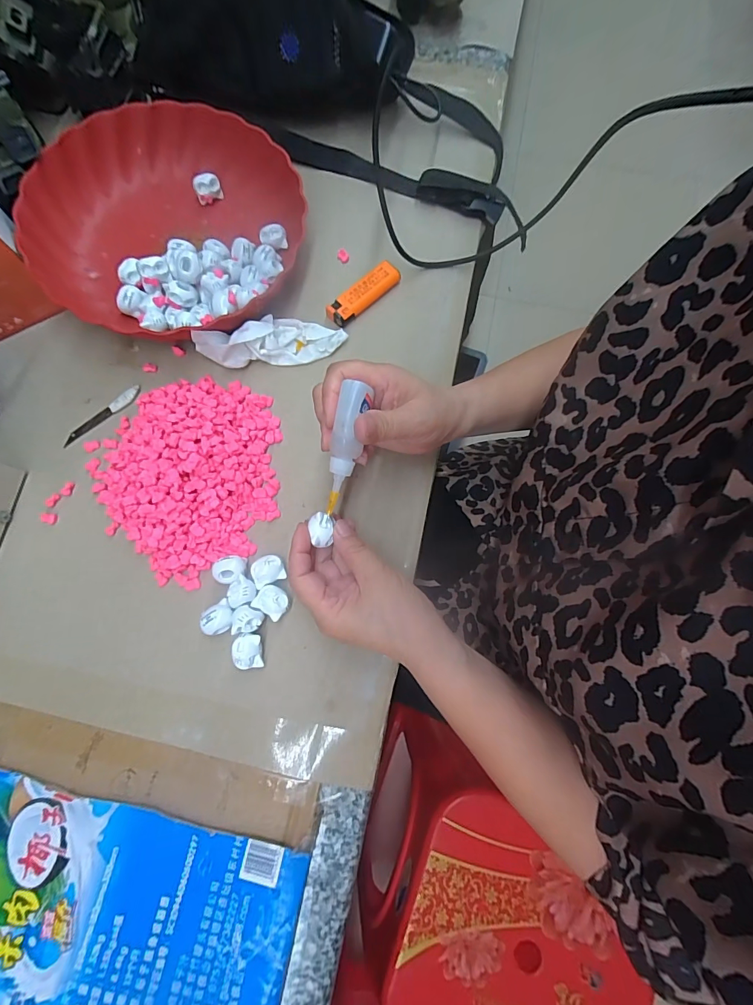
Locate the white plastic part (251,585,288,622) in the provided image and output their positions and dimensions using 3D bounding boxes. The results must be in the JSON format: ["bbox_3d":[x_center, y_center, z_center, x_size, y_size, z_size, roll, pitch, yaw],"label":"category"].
[{"bbox_3d":[-0.081,0.077,0.317,0.025,0.014,0.021,32,79,8],"label":"white plastic part"}]

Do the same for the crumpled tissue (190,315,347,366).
[{"bbox_3d":[-0.095,-0.147,0.364,0.128,0.032,0.038,-7,77,-1],"label":"crumpled tissue"}]

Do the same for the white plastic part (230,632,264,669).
[{"bbox_3d":[-0.096,0.112,0.308,0.020,0.017,0.025,-2,76,0],"label":"white plastic part"}]

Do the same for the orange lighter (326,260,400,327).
[{"bbox_3d":[-0.012,-0.198,0.386,0.081,0.012,0.022,-44,80,-9],"label":"orange lighter"}]

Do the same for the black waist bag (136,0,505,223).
[{"bbox_3d":[-0.050,-0.439,0.409,0.367,0.093,0.138,20,77,5],"label":"black waist bag"}]

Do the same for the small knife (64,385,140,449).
[{"bbox_3d":[-0.248,-0.079,0.369,0.080,0.004,0.013,-42,80,-9],"label":"small knife"}]

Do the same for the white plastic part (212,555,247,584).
[{"bbox_3d":[-0.116,0.053,0.324,0.024,0.015,0.022,0,76,0],"label":"white plastic part"}]

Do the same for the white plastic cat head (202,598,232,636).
[{"bbox_3d":[-0.122,0.090,0.317,0.024,0.022,0.021,-33,79,-7],"label":"white plastic cat head"}]

